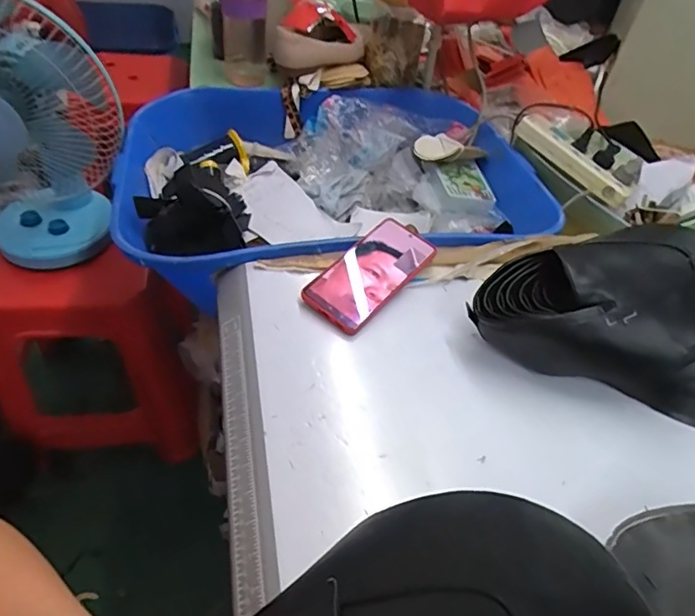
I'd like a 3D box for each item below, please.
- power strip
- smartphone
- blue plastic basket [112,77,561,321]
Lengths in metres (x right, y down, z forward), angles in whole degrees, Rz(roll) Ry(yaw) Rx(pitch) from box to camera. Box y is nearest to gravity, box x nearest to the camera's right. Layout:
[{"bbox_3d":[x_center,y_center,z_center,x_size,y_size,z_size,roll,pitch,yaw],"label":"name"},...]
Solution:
[{"bbox_3d":[0.362,-0.238,0.874,0.205,0.033,0.050,41,56,10],"label":"power strip"},{"bbox_3d":[0.031,-0.045,0.630,0.078,0.016,0.175,39,58,15],"label":"smartphone"},{"bbox_3d":[-0.019,-0.200,0.861,0.629,0.138,0.474,-6,48,-12],"label":"blue plastic basket"}]

